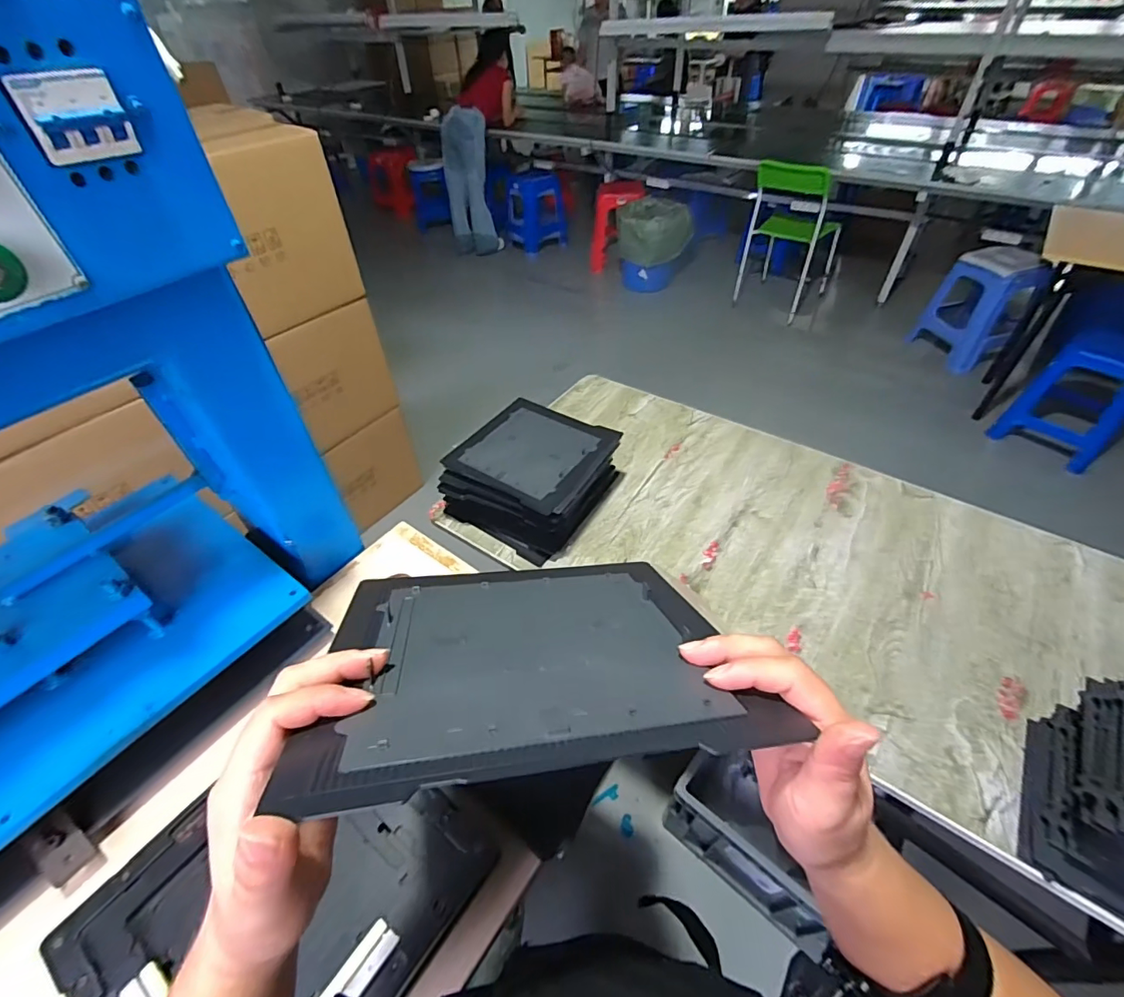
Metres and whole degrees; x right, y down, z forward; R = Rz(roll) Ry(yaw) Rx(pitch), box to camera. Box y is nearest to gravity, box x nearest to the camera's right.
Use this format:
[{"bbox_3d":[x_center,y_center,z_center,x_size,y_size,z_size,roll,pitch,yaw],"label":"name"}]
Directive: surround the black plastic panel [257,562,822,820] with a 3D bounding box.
[{"bbox_3d":[-0.019,0.089,0.316,0.235,0.006,0.213,-2,15,-11],"label":"black plastic panel"}]

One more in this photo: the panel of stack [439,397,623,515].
[{"bbox_3d":[-0.048,-0.089,0.887,0.239,0.017,0.229,26,52,25],"label":"panel of stack"}]

